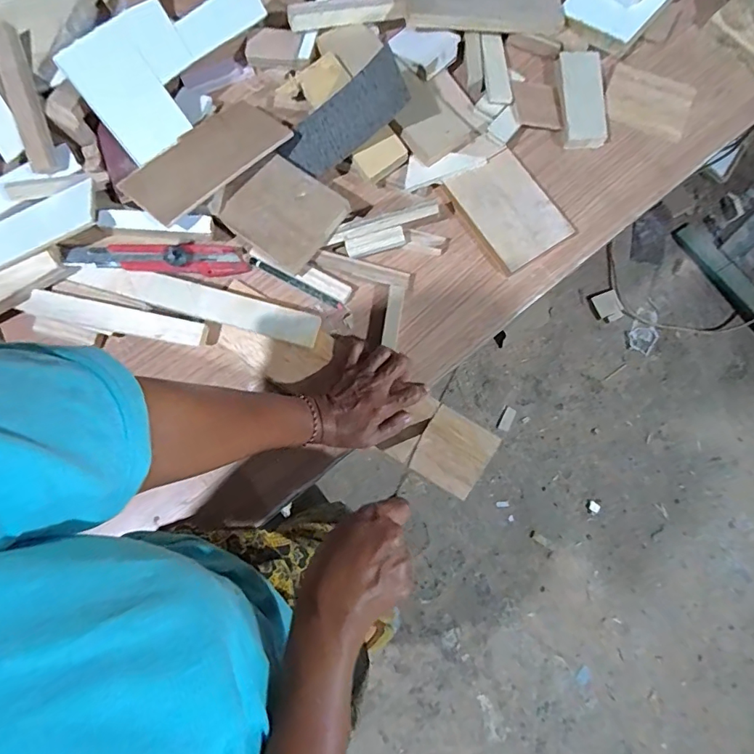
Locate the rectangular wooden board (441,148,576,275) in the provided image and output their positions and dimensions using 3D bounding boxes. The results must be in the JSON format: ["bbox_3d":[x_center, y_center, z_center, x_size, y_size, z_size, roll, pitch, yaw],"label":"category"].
[{"bbox_3d":[0.146,-0.184,0.520,0.081,0.020,0.124,-34,80,-2],"label":"rectangular wooden board"}]

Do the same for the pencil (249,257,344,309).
[{"bbox_3d":[-0.089,-0.103,0.514,0.115,0.011,0.007,28,78,5],"label":"pencil"}]

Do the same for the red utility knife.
[{"bbox_3d":[-0.229,-0.128,0.498,0.174,0.022,0.033,-1,77,-14],"label":"red utility knife"}]

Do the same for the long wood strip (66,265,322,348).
[{"bbox_3d":[-0.191,-0.080,0.495,0.264,0.015,0.035,15,79,3],"label":"long wood strip"}]

